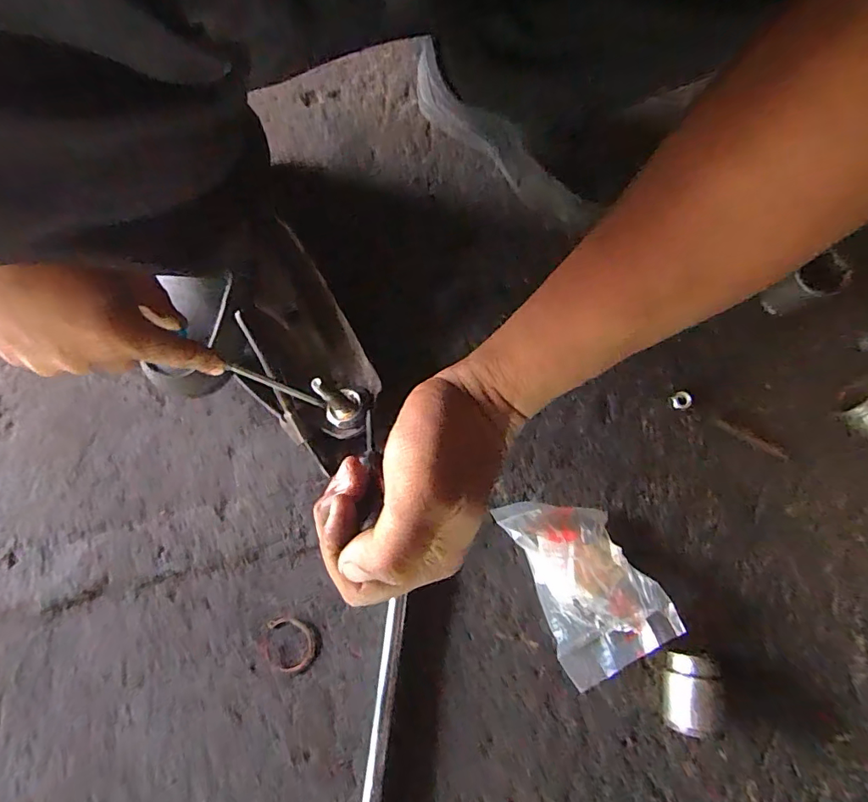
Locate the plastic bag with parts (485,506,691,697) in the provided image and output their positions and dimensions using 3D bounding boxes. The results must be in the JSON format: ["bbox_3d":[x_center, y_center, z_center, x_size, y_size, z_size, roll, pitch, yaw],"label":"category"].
[{"bbox_3d":[0.130,0.156,0.440,0.108,0.039,0.163,-31,77,-8],"label":"plastic bag with parts"}]

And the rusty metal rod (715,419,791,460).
[{"bbox_3d":[0.320,0.038,0.492,0.073,0.004,0.009,31,77,8],"label":"rusty metal rod"}]

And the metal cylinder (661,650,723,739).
[{"bbox_3d":[0.215,0.245,0.417,0.036,0.048,0.060,12,75,3],"label":"metal cylinder"}]

